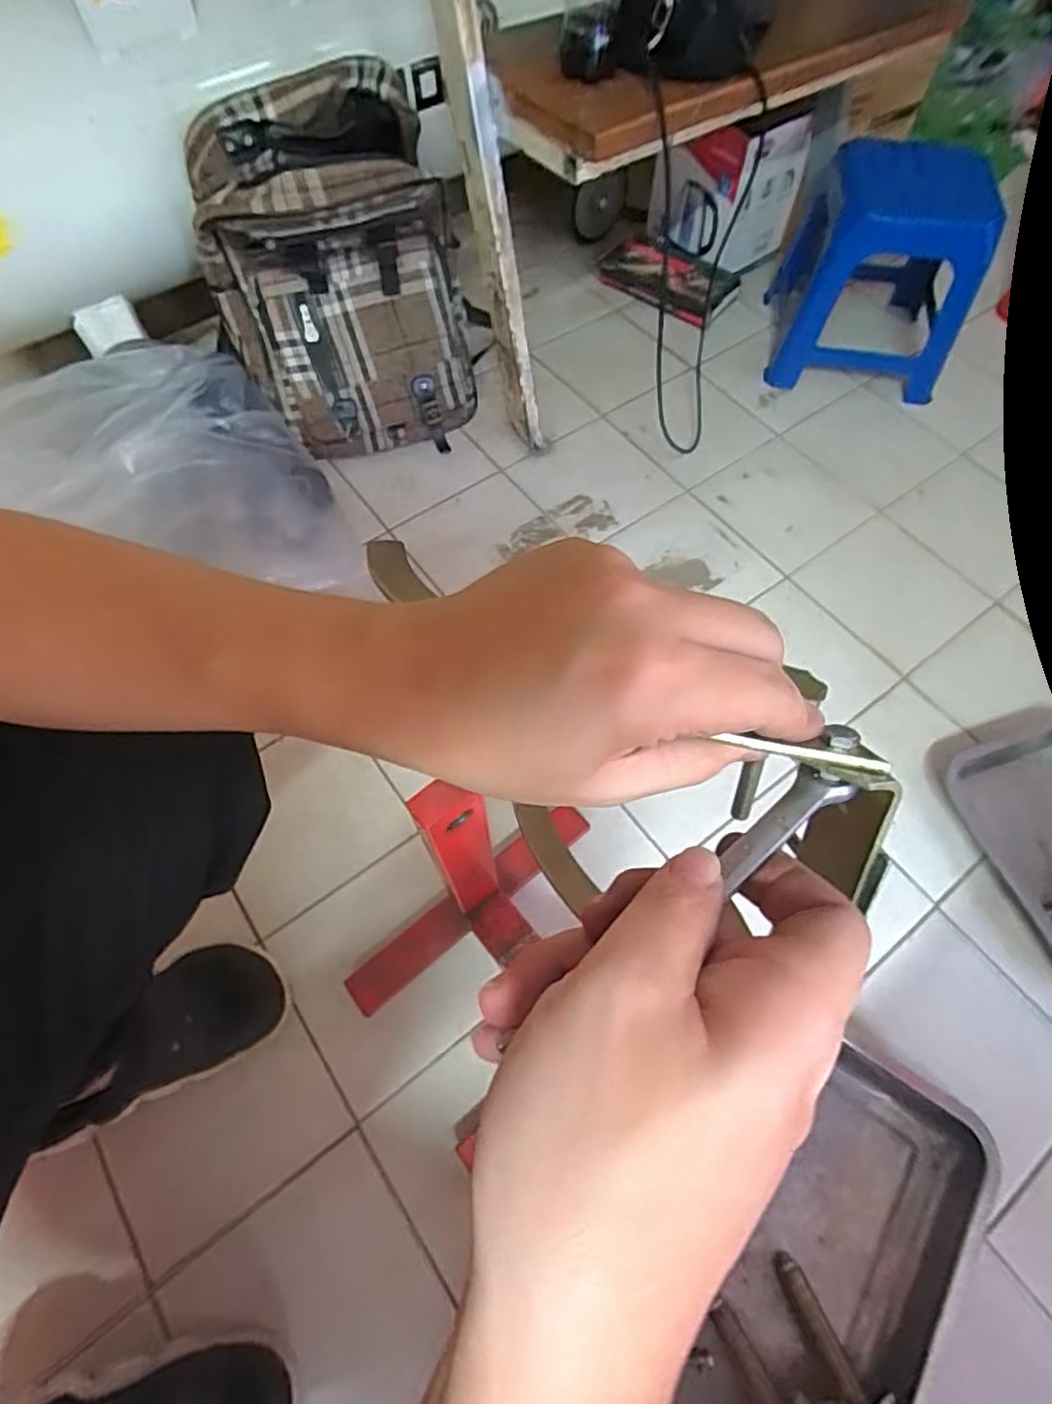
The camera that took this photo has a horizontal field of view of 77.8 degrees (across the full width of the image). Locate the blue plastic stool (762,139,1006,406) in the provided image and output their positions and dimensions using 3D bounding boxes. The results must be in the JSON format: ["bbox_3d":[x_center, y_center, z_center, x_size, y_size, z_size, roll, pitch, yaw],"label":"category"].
[{"bbox_3d":[0.517,-0.642,0.956,0.256,0.254,0.252,14,64,7],"label":"blue plastic stool"}]

